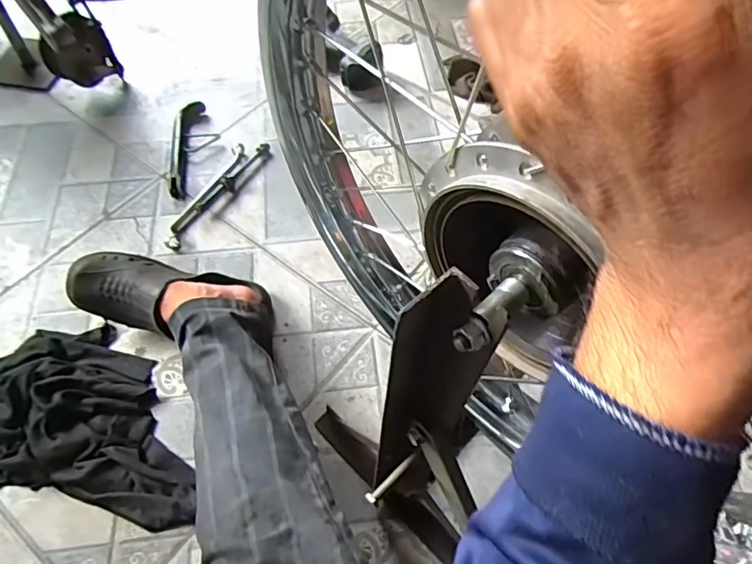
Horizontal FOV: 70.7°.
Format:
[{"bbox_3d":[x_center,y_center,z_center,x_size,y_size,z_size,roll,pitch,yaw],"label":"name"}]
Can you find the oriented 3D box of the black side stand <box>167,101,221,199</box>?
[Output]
[{"bbox_3d":[-0.342,-0.251,0.986,0.080,0.026,0.228,-3,59,-2],"label":"black side stand"}]

